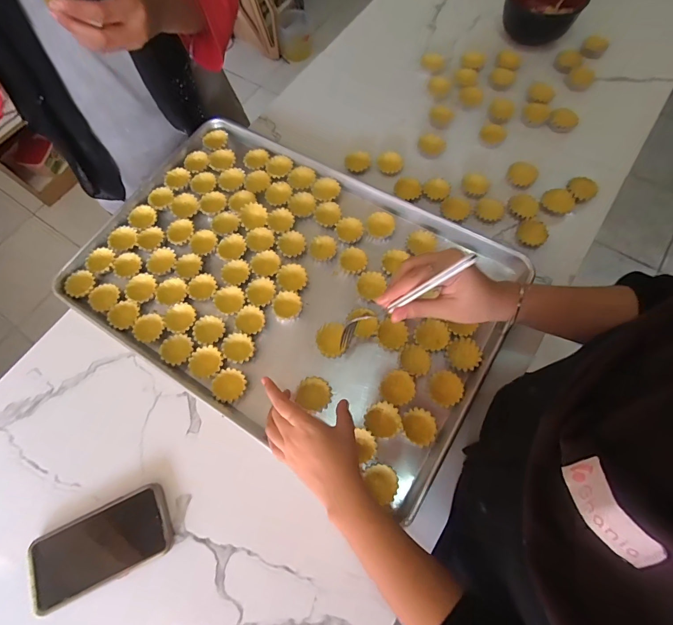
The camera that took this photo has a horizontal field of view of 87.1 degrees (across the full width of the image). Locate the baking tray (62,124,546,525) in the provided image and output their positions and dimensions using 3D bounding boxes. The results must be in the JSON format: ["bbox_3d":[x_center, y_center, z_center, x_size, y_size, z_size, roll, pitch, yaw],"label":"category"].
[{"bbox_3d":[-0.076,-0.050,0.526,0.599,0.032,0.388,29,73,12],"label":"baking tray"}]

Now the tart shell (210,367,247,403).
[{"bbox_3d":[-0.144,0.099,0.479,0.042,0.014,0.044,-1,69,2],"label":"tart shell"}]

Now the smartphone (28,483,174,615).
[{"bbox_3d":[-0.277,0.274,0.418,0.154,0.013,0.080,-25,70,-7],"label":"smartphone"}]

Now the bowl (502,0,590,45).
[{"bbox_3d":[0.375,-0.556,0.649,0.134,0.073,0.134,-1,69,2],"label":"bowl"}]

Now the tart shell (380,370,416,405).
[{"bbox_3d":[0.080,0.100,0.466,0.042,0.022,0.043,-1,69,2],"label":"tart shell"}]

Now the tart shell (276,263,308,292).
[{"bbox_3d":[-0.067,-0.049,0.530,0.044,0.017,0.045,-26,71,-7],"label":"tart shell"}]

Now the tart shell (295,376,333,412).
[{"bbox_3d":[-0.029,0.107,0.471,0.045,0.011,0.042,-1,69,2],"label":"tart shell"}]

